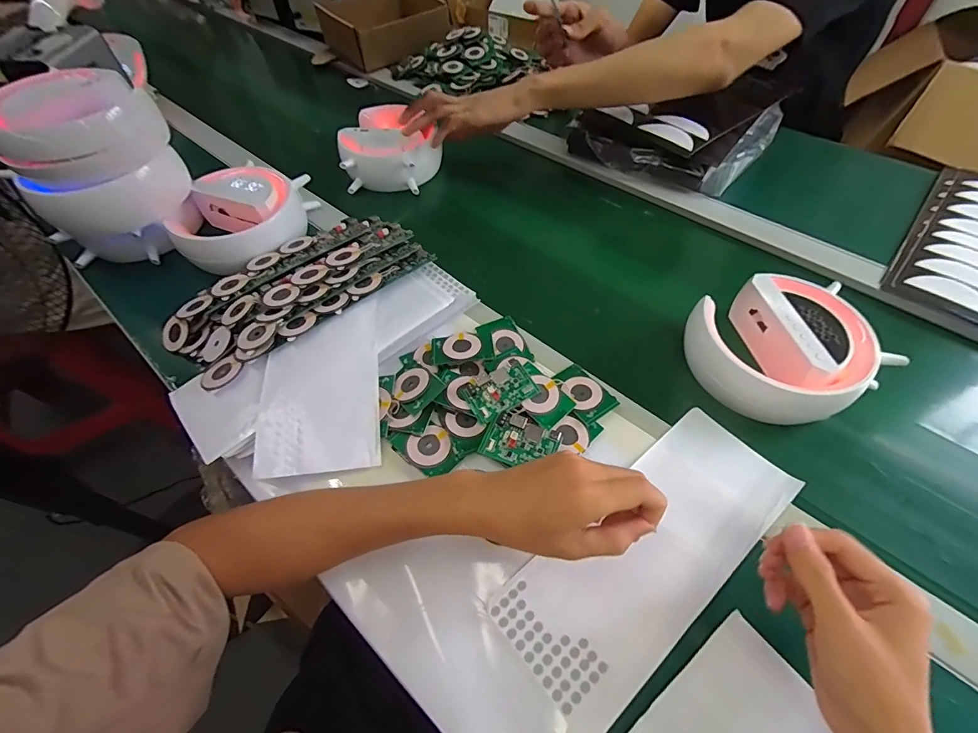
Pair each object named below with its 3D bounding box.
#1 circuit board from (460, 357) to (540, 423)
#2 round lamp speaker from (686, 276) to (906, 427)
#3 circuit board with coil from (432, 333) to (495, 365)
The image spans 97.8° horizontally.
[{"bbox_3d":[0.010,0.022,0.392,0.061,0.011,0.043,-26,58,-15],"label":"circuit board"},{"bbox_3d":[0.284,-0.016,0.419,0.132,0.069,0.140,-1,55,1],"label":"round lamp speaker"},{"bbox_3d":[-0.026,-0.020,0.429,0.060,0.007,0.036,-7,55,-3],"label":"circuit board with coil"}]

